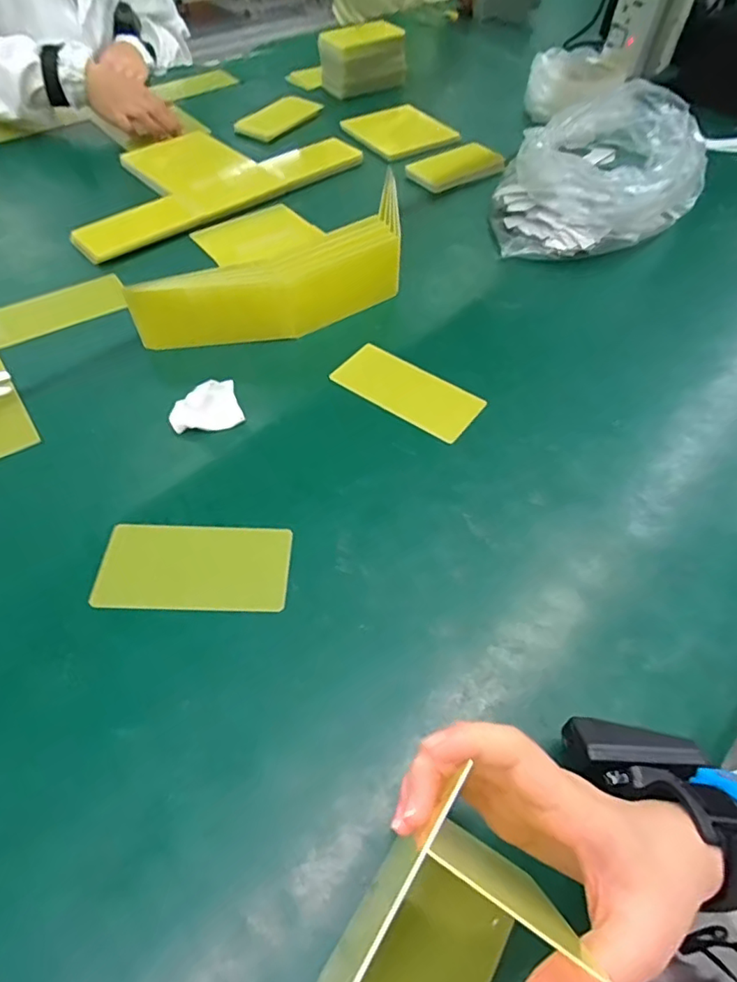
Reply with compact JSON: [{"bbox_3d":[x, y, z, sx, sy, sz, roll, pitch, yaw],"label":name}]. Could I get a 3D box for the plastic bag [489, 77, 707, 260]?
[{"bbox_3d":[0.312,-0.418,0.715,0.195,0.106,0.373,36,60,21],"label":"plastic bag"}]

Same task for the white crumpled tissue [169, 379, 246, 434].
[{"bbox_3d":[-0.144,-0.075,0.477,0.060,0.034,0.026,-10,55,-10],"label":"white crumpled tissue"}]

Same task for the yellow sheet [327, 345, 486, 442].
[{"bbox_3d":[0.038,-0.099,0.527,0.142,0.005,0.065,33,64,21],"label":"yellow sheet"}]

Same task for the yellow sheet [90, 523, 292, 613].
[{"bbox_3d":[-0.128,0.056,0.403,0.135,0.006,0.067,2,58,-1],"label":"yellow sheet"}]

